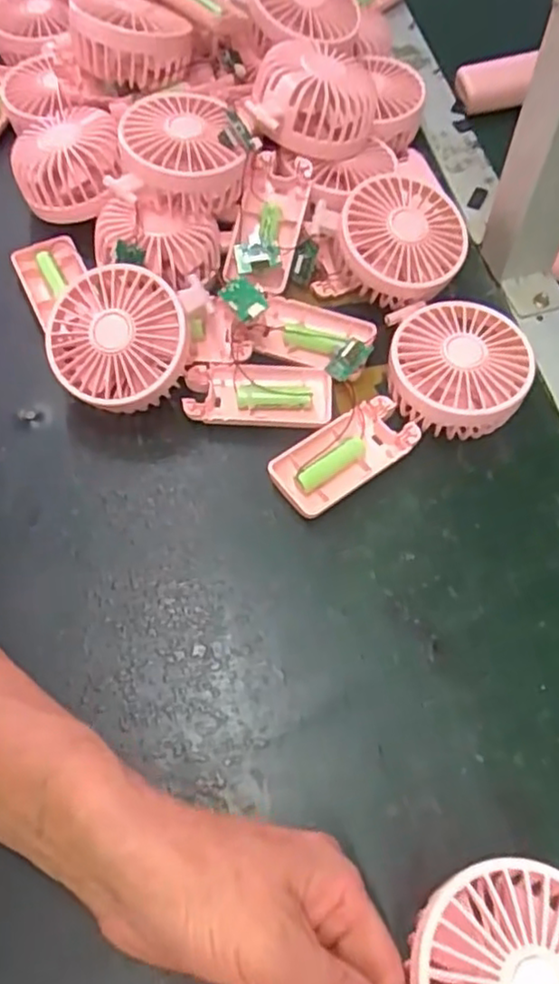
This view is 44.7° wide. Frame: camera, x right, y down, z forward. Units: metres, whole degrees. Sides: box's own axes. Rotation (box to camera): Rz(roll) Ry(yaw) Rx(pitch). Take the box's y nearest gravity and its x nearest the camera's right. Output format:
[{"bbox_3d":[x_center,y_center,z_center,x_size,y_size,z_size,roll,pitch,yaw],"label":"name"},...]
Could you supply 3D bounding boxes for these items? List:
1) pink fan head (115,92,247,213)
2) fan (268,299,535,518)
[{"bbox_3d":[-0.067,-0.227,0.451,0.071,0.035,0.076,-18,64,-8],"label":"pink fan head"},{"bbox_3d":[0.072,-0.057,0.431,0.178,0.035,0.099,-37,68,-5],"label":"fan"}]

